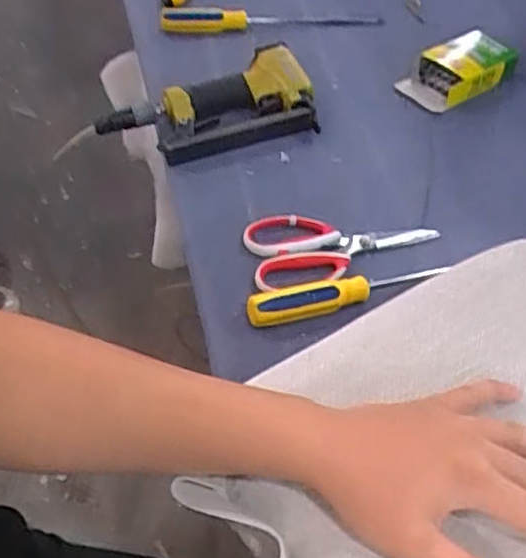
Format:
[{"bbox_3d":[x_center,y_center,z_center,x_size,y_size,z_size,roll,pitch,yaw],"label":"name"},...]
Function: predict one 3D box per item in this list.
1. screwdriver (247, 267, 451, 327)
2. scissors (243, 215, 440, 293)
[{"bbox_3d":[0.083,0.016,0.620,0.194,0.027,0.037,-12,52,-12],"label":"screwdriver"},{"bbox_3d":[0.078,-0.033,0.677,0.192,0.018,0.103,-11,52,-11],"label":"scissors"}]

